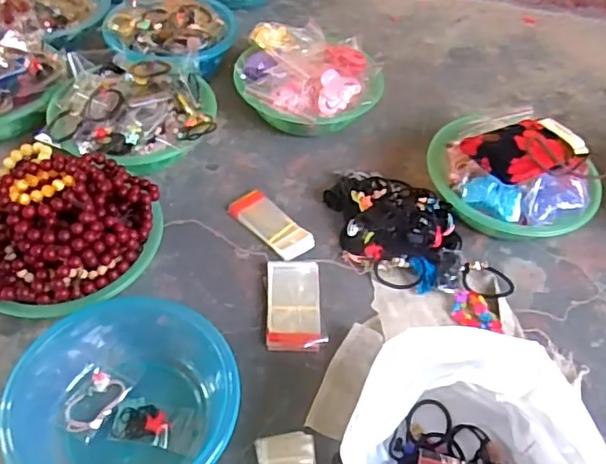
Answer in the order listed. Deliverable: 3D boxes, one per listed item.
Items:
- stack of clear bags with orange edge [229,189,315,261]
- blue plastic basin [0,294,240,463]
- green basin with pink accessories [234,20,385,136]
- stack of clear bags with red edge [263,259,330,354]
[{"bbox_3d":[-0.044,-0.012,0.821,0.053,0.018,0.128,-33,60,-29],"label":"stack of clear bags with orange edge"},{"bbox_3d":[-0.177,0.163,0.626,0.218,0.076,0.235,3,49,-3],"label":"blue plastic basin"},{"bbox_3d":[0.010,-0.243,0.965,0.226,0.102,0.219,3,49,-3],"label":"green basin with pink accessories"},{"bbox_3d":[-0.011,0.091,0.738,0.069,0.017,0.126,-1,50,-6],"label":"stack of clear bags with red edge"}]

